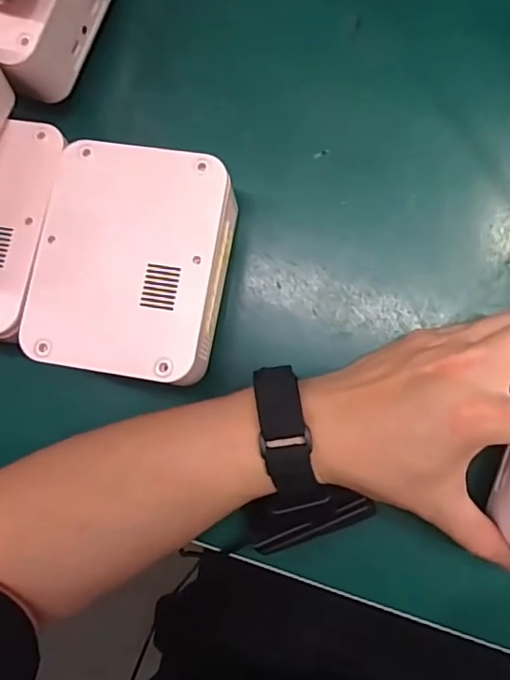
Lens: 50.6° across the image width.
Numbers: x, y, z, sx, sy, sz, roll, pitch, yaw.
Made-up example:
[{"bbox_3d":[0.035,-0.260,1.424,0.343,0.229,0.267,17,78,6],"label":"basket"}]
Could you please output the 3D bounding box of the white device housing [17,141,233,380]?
[{"bbox_3d":[-0.067,-0.044,0.316,0.099,0.062,0.125,8,88,8],"label":"white device housing"}]

